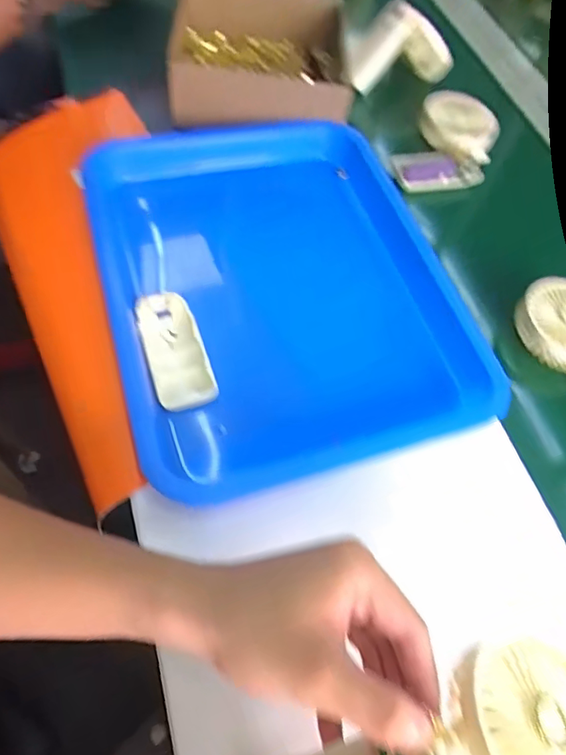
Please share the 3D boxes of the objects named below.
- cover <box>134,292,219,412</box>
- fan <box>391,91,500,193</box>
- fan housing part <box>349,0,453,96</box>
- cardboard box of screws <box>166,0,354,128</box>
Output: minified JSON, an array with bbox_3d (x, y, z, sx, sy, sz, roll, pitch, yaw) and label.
[{"bbox_3d":[-0.091,-0.024,0.429,0.047,0.021,0.107,-16,57,-14],"label":"cover"},{"bbox_3d":[0.197,-0.277,0.612,0.097,0.057,0.136,24,57,14],"label":"fan"},{"bbox_3d":[0.159,-0.432,0.669,0.147,0.095,0.033,-9,55,-9],"label":"fan housing part"},{"bbox_3d":[-0.027,-0.382,0.613,0.203,0.078,0.212,0,54,-3],"label":"cardboard box of screws"}]

